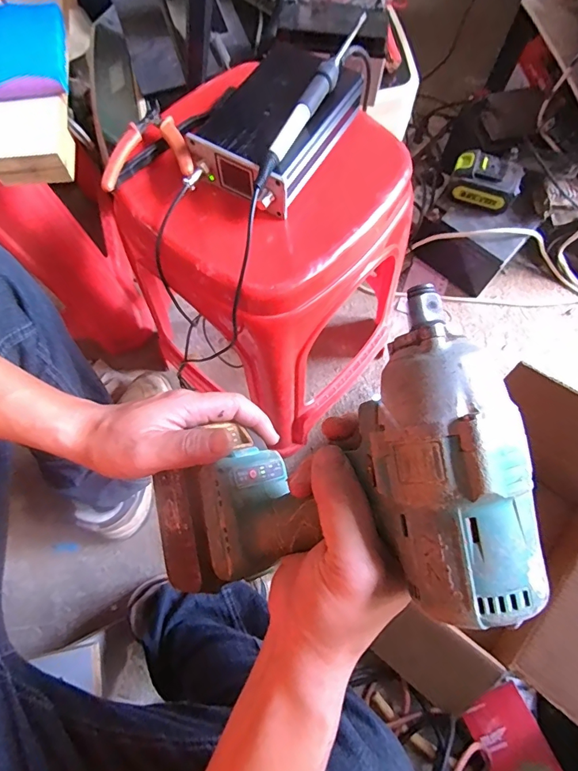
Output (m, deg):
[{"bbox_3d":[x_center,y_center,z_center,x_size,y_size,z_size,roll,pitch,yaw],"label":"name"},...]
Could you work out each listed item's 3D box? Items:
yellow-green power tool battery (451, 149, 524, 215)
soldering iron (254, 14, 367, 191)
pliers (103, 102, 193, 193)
[{"bbox_3d":[0.357,-0.366,0.771,0.115,0.072,0.068,18,71,5],"label":"yellow-green power tool battery"},{"bbox_3d":[0.022,-0.261,0.385,0.015,0.020,0.212,28,73,9],"label":"soldering iron"},{"bbox_3d":[-0.137,-0.238,0.414,0.086,0.025,0.104,-5,71,-3],"label":"pliers"}]

